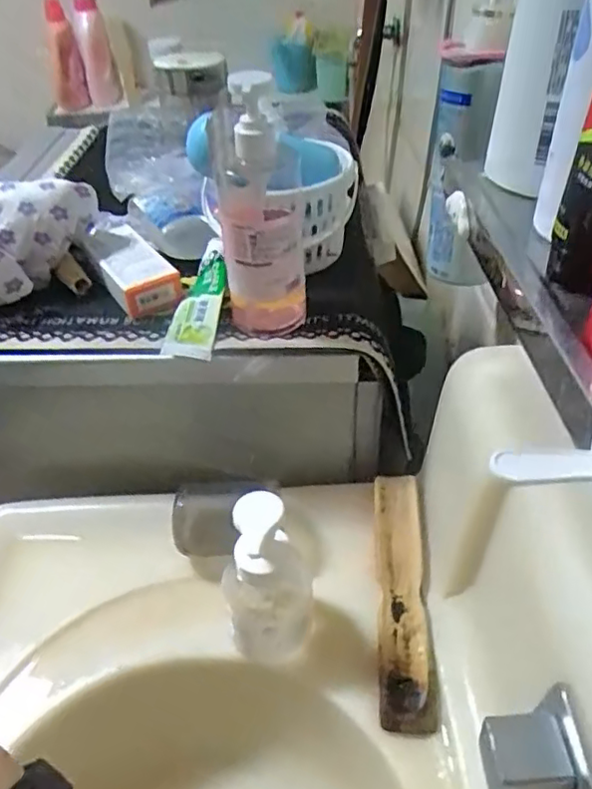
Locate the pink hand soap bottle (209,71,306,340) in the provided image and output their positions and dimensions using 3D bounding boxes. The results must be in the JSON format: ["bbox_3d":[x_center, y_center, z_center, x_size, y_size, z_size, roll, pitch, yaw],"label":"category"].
[{"bbox_3d":[-0.028,-0.139,0.480,0.066,0.206,0.055,-4,42,-2],"label":"pink hand soap bottle"}]

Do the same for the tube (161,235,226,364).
[{"bbox_3d":[-0.087,-0.093,0.561,0.042,0.025,0.153,2,42,4],"label":"tube"}]

